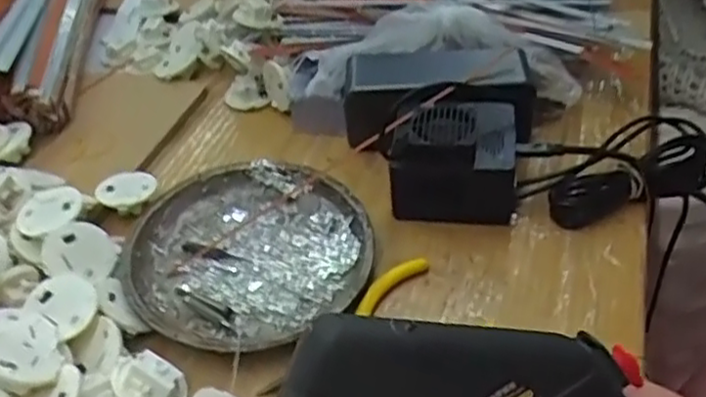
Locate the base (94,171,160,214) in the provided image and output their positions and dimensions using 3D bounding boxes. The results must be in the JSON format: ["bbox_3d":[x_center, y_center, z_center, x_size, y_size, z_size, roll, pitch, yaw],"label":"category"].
[{"bbox_3d":[-0.149,-0.005,0.466,0.039,0.011,0.037,-1,41,1],"label":"base"}]

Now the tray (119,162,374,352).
[{"bbox_3d":[-0.063,0.028,0.418,0.138,0.023,0.131,-1,41,1],"label":"tray"}]

